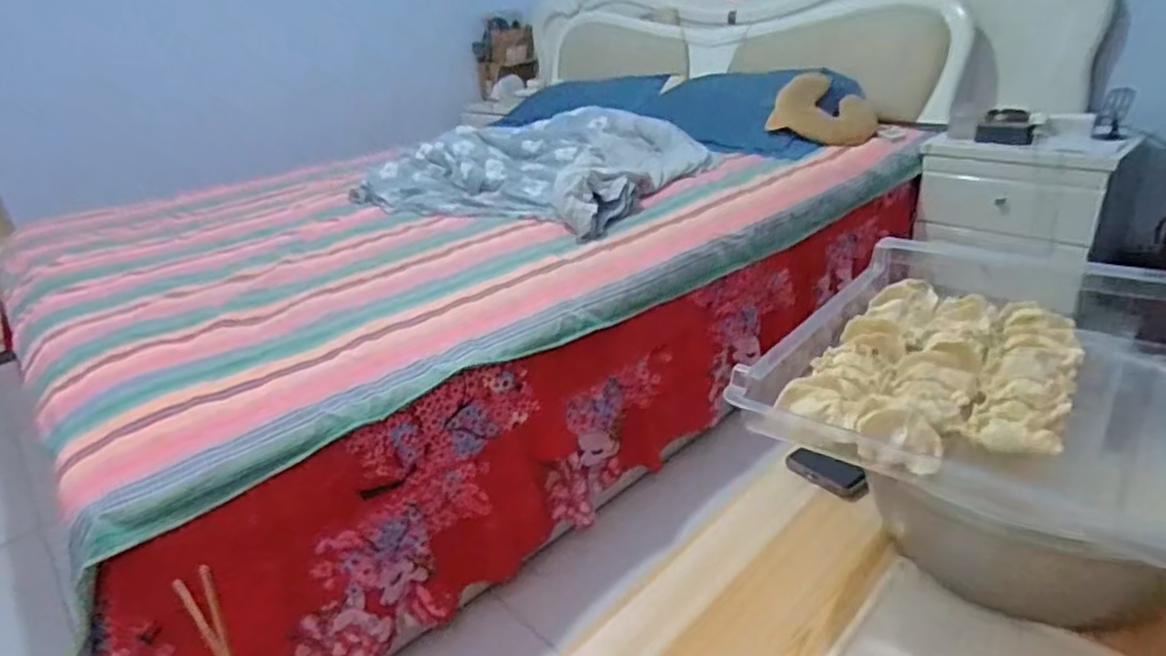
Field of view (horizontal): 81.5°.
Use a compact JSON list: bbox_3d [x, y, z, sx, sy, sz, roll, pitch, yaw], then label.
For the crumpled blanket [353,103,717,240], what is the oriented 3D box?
[{"bbox_3d":[-0.107,-0.486,1.929,0.822,0.131,0.778,13,33,35],"label":"crumpled blanket"}]

